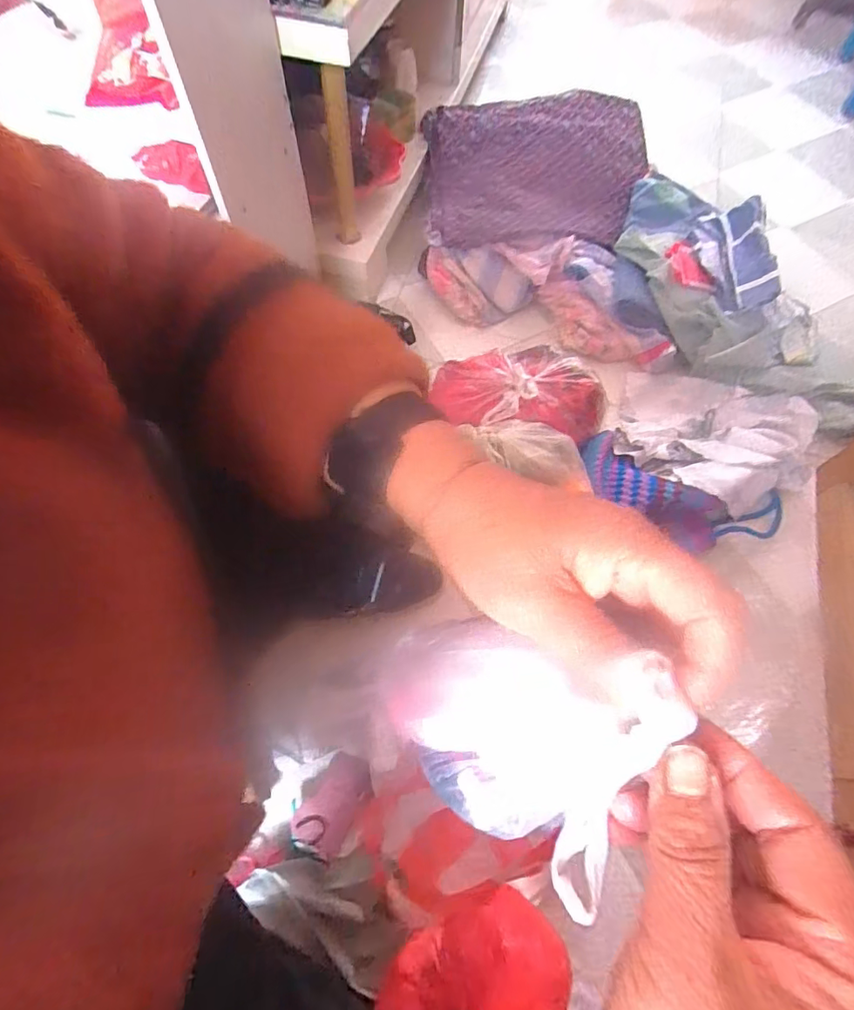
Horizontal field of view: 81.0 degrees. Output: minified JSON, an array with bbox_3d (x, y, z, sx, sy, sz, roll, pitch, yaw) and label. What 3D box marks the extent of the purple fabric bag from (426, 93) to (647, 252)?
[{"bbox_3d":[0.216,-0.651,0.975,0.426,0.112,0.316,0,66,-2],"label":"purple fabric bag"}]

